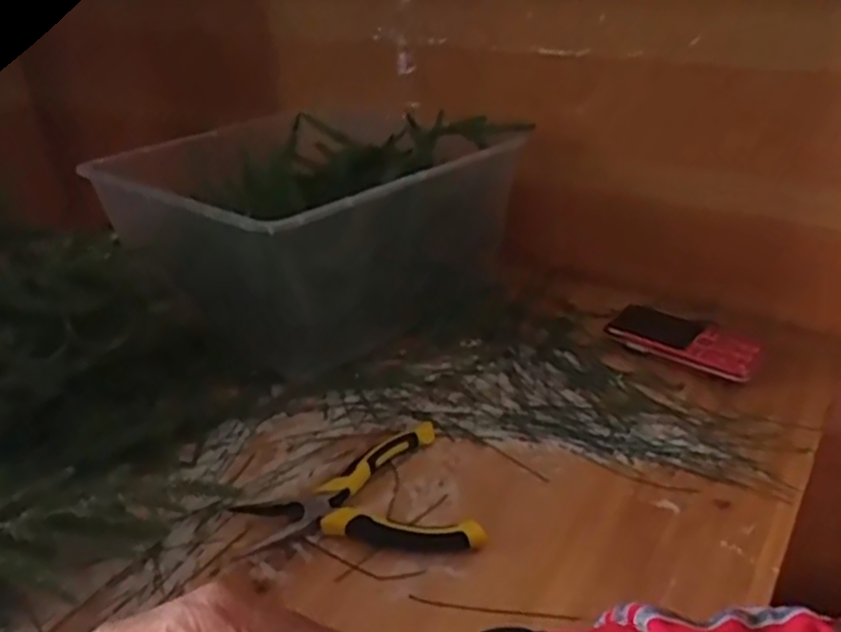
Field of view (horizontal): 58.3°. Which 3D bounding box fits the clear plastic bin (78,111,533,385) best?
[{"bbox_3d":[-0.073,-0.084,0.682,0.230,0.140,0.296,22,38,39],"label":"clear plastic bin"}]

